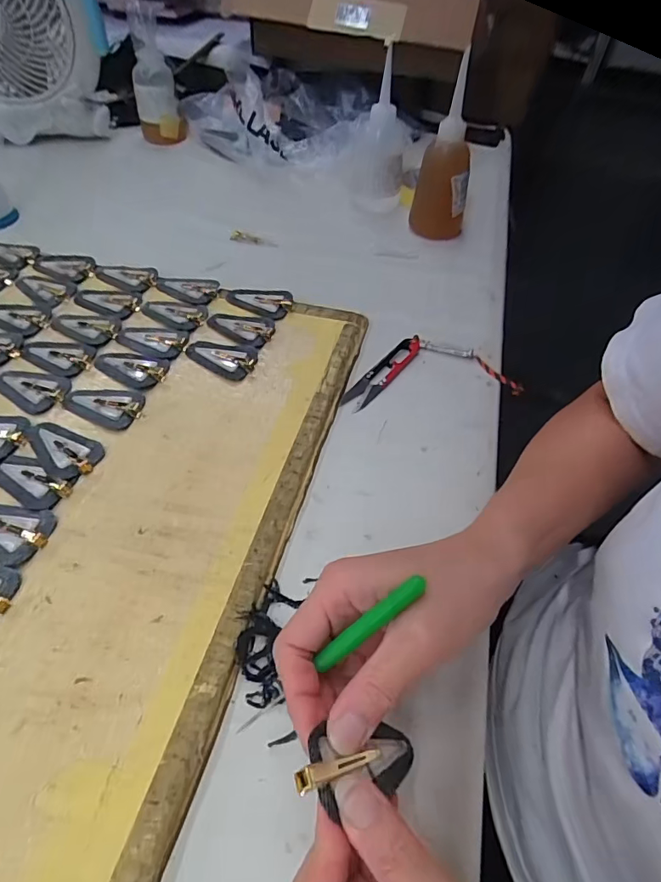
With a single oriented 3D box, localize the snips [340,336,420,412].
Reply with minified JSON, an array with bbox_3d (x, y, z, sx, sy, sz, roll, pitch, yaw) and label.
[{"bbox_3d":[0.049,-0.065,0.443,0.023,0.007,0.110,32,56,20],"label":"snips"}]

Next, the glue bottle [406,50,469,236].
[{"bbox_3d":[0.139,-0.326,0.564,0.063,0.166,0.060,16,52,8],"label":"glue bottle"}]

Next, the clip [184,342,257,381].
[{"bbox_3d":[-0.099,-0.077,0.434,0.067,0.008,0.039,11,51,4],"label":"clip"}]

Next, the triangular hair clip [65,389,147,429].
[{"bbox_3d":[-0.188,-0.032,0.397,0.064,0.008,0.038,12,51,5],"label":"triangular hair clip"}]

